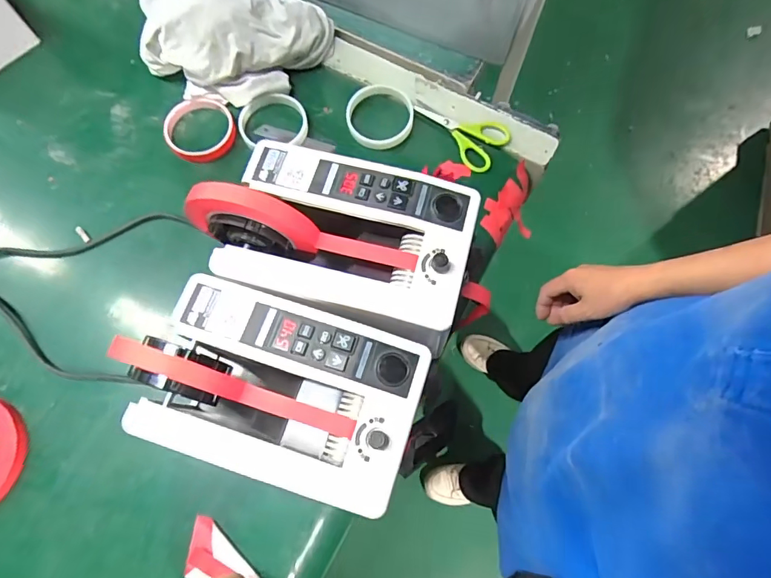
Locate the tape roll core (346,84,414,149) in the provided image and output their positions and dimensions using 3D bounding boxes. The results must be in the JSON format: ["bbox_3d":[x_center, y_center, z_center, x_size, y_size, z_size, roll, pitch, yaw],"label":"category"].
[{"bbox_3d":[-0.006,-0.221,0.591,0.083,0.026,0.080,10,73,4],"label":"tape roll core"}]

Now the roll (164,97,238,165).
[{"bbox_3d":[-0.231,-0.200,0.580,0.086,0.016,0.093,0,73,1],"label":"roll"}]

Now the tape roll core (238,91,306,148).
[{"bbox_3d":[-0.141,-0.212,0.586,0.084,0.023,0.068,-11,73,-2],"label":"tape roll core"}]

